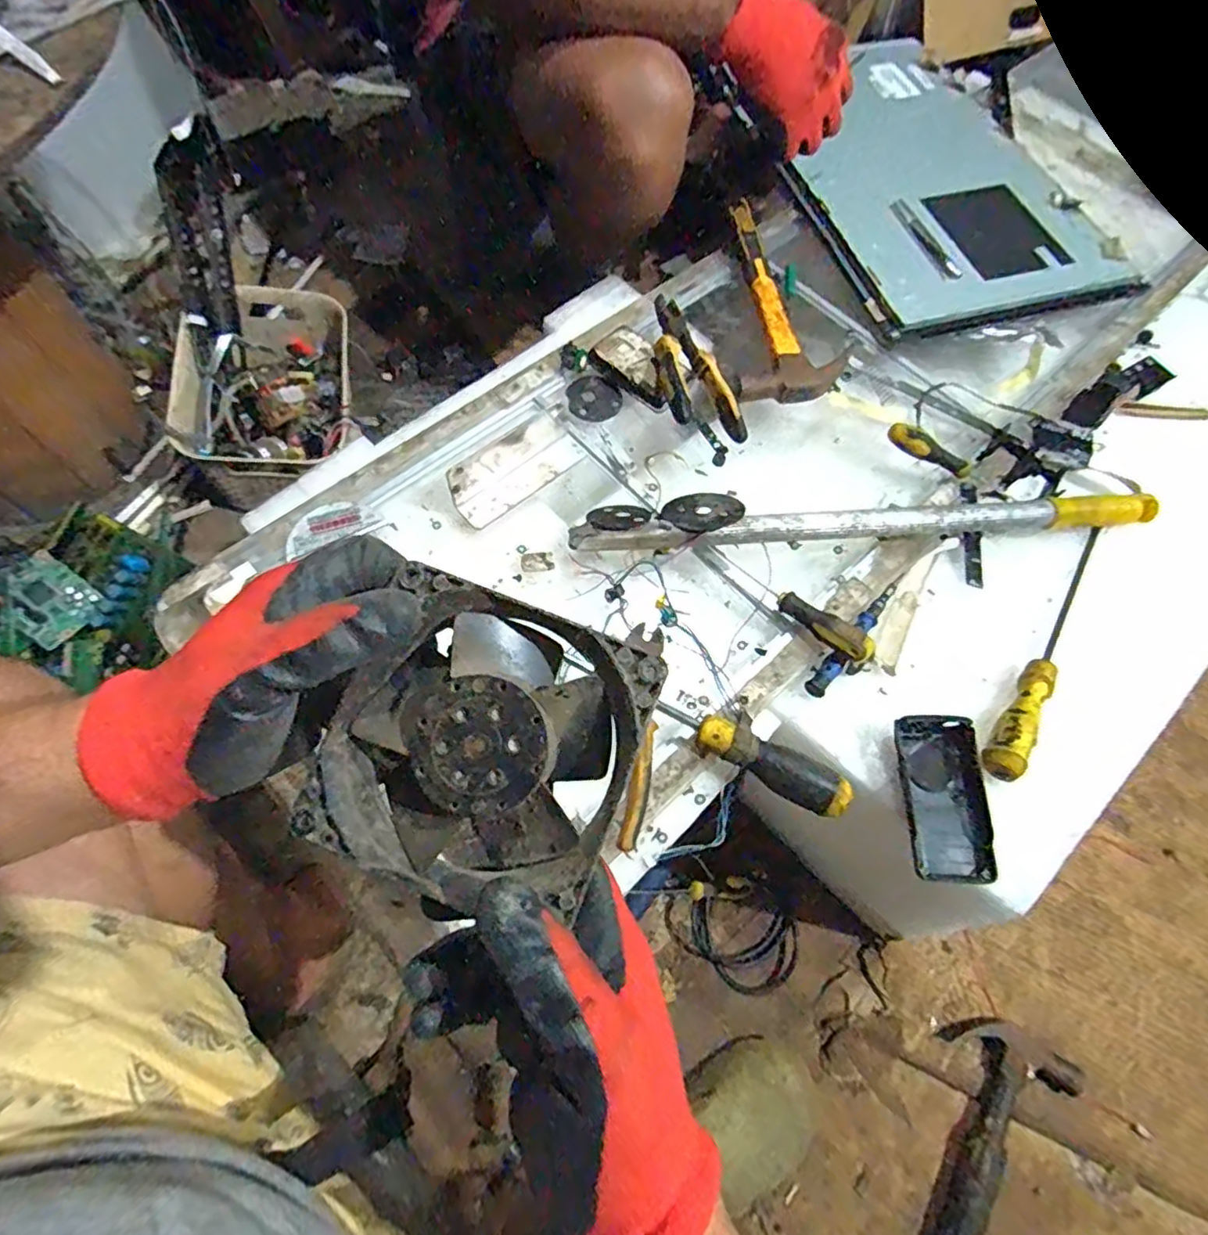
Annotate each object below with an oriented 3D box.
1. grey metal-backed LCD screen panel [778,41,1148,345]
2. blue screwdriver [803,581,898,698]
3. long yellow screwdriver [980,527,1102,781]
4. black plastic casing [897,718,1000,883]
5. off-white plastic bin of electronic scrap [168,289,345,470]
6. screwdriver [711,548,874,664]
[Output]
[{"bbox_3d":[0.390,-0.574,0.785,0.342,0.023,0.523,-15,67,-9],"label":"grey metal-backed LCD screen panel"},{"bbox_3d":[0.221,0.017,0.541,0.018,0.018,0.140,40,70,14],"label":"blue screwdriver"},{"bbox_3d":[0.385,0.019,0.518,0.025,0.031,0.280,36,69,13],"label":"long yellow screwdriver"},{"bbox_3d":[0.257,0.135,0.465,0.060,0.022,0.118,5,66,-1],"label":"black plastic casing"},{"bbox_3d":[-0.449,-0.325,0.826,0.202,0.118,0.297,-8,67,-6],"label":"off-white plastic bin of electronic scrap"},{"bbox_3d":[0.158,-0.009,0.525,0.159,0.024,0.023,37,70,13],"label":"screwdriver"}]

